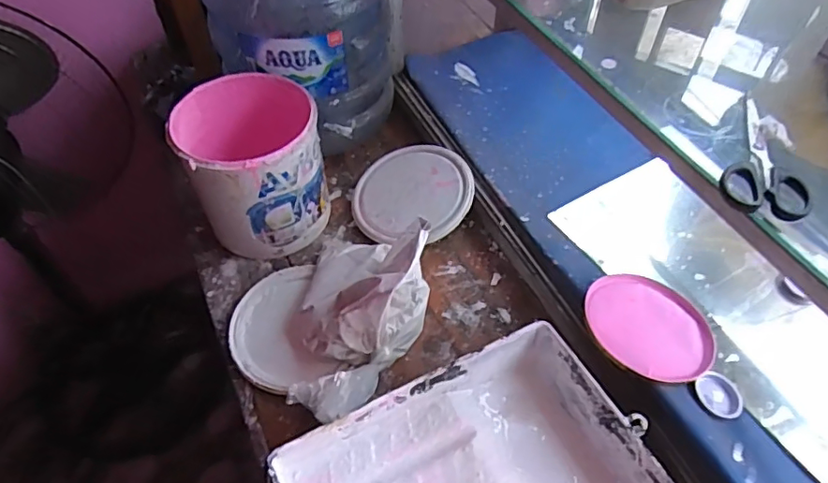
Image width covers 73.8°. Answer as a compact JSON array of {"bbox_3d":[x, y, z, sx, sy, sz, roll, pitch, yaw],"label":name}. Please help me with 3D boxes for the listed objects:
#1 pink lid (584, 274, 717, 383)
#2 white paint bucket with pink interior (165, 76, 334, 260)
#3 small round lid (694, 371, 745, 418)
[{"bbox_3d":[0.273,0.098,0.643,0.145,0.007,0.148,7,43,-6],"label":"pink lid"},{"bbox_3d":[-0.212,-0.101,0.750,0.173,0.176,0.179,-19,53,-14],"label":"white paint bucket with pink interior"},{"bbox_3d":[0.335,0.167,0.603,0.046,0.012,0.050,-1,51,1],"label":"small round lid"}]

